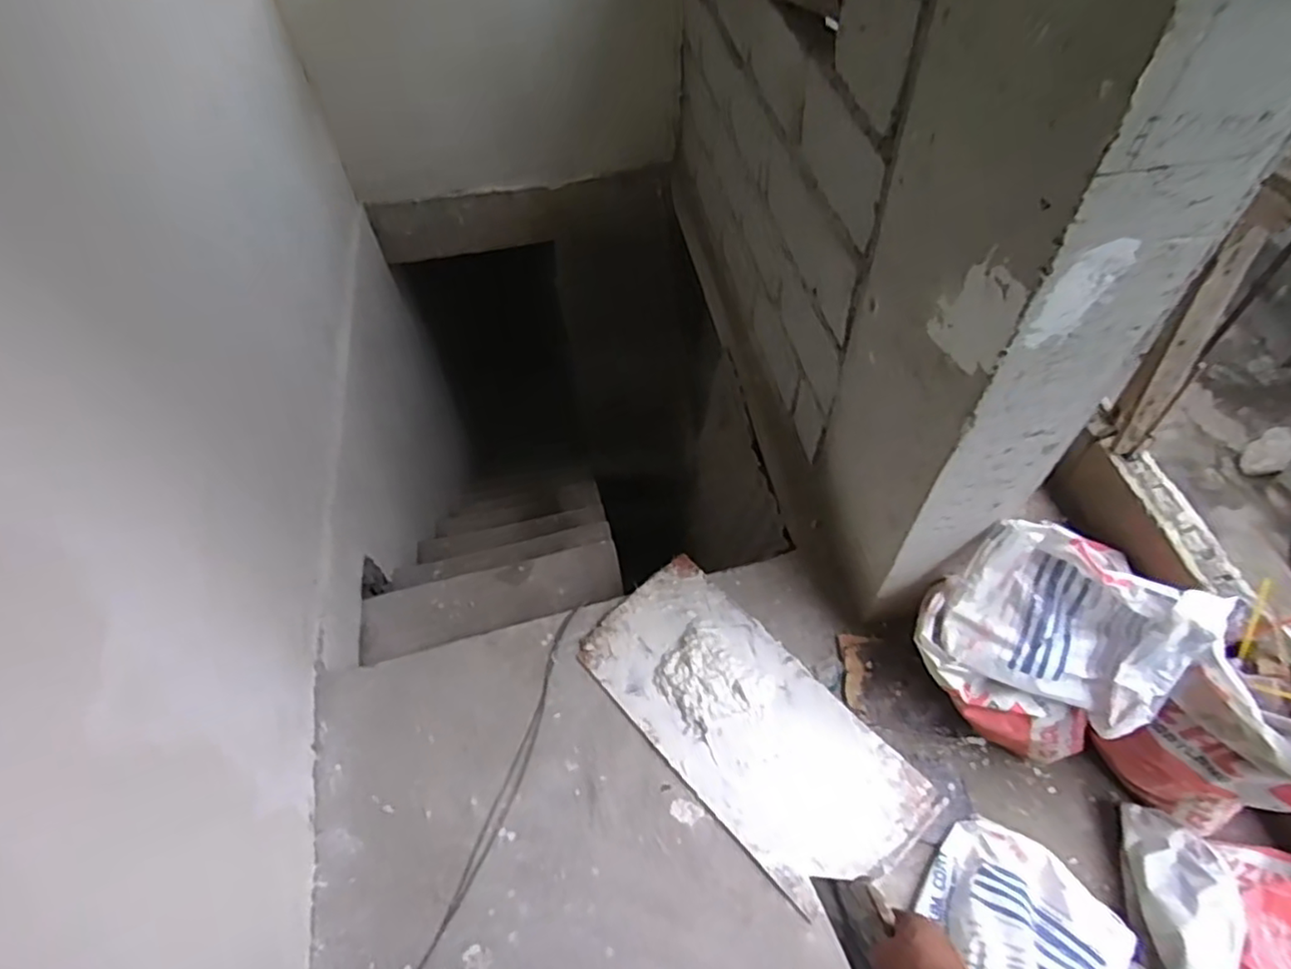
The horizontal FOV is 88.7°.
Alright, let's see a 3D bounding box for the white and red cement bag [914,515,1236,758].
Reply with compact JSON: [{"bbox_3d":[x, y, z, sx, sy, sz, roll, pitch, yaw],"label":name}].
[{"bbox_3d":[0.749,0.321,1.264,0.421,0.387,0.275,25,59,20],"label":"white and red cement bag"}]

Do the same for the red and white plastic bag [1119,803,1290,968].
[{"bbox_3d":[1.032,0.777,1.128,0.355,0.099,0.328,17,57,15],"label":"red and white plastic bag"}]

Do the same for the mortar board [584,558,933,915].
[{"bbox_3d":[0.214,0.501,1.439,0.370,0.040,0.761,-38,61,-22],"label":"mortar board"}]

